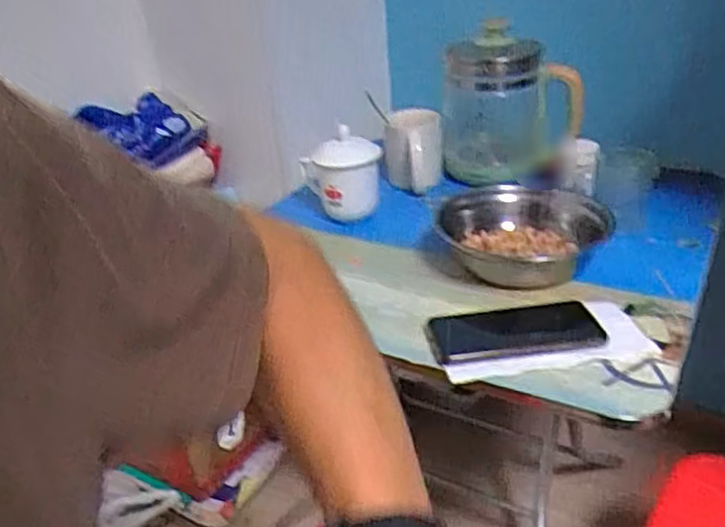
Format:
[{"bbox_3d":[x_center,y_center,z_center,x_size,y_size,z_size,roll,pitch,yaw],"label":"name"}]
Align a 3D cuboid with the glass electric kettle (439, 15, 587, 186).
[{"bbox_3d":[0.203,-0.225,0.942,0.175,0.210,0.143,-2,29,6],"label":"glass electric kettle"}]

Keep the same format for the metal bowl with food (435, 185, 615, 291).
[{"bbox_3d":[0.183,-0.032,0.785,0.191,0.054,0.160,4,30,17],"label":"metal bowl with food"}]

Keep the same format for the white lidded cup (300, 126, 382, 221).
[{"bbox_3d":[-0.028,-0.116,0.881,0.098,0.112,0.087,-7,29,-3],"label":"white lidded cup"}]

